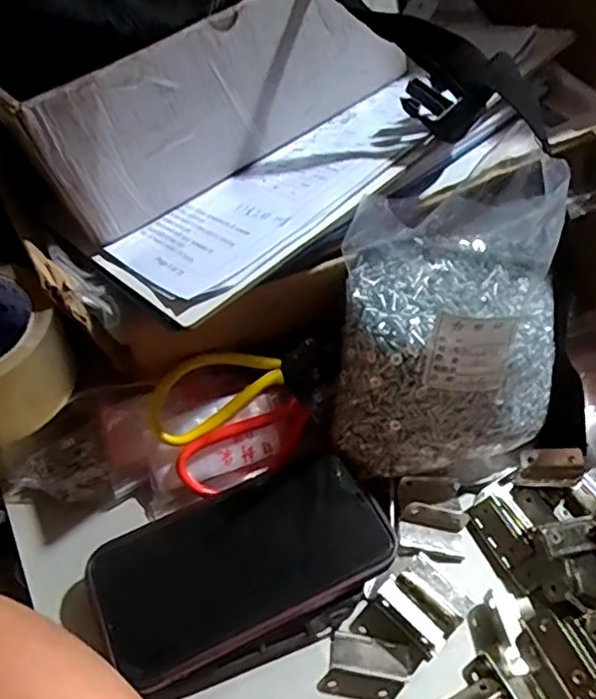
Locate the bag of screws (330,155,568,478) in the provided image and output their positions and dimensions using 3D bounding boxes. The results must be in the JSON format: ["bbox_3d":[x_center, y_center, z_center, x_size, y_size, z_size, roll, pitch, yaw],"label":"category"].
[{"bbox_3d":[0.089,-0.015,0.382,0.129,0.123,0.133,0,51,-1],"label":"bag of screws"}]

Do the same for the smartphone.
[{"bbox_3d":[-0.030,0.114,0.349,0.156,0.009,0.081,-22,50,-15],"label":"smartphone"}]

